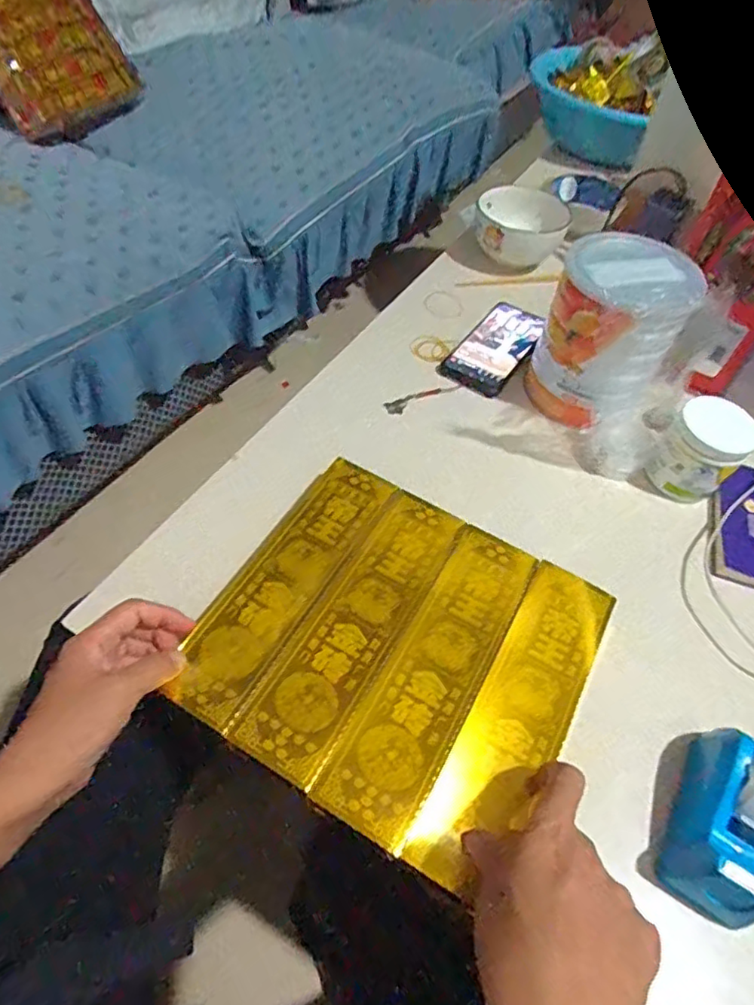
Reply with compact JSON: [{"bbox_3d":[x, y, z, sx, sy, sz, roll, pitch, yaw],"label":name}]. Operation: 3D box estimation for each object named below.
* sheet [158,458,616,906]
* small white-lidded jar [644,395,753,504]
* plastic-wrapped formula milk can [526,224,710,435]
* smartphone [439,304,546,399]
[{"bbox_3d":[0.015,0.104,0.444,0.266,0.007,0.245,28,56,14],"label":"sheet"},{"bbox_3d":[0.312,-0.049,0.561,0.071,0.078,0.062,39,59,22],"label":"small white-lidded jar"},{"bbox_3d":[0.235,-0.174,0.597,0.125,0.154,0.126,2,53,-3],"label":"plastic-wrapped formula milk can"},{"bbox_3d":[0.145,-0.188,0.697,0.078,0.010,0.157,30,58,20],"label":"smartphone"}]

